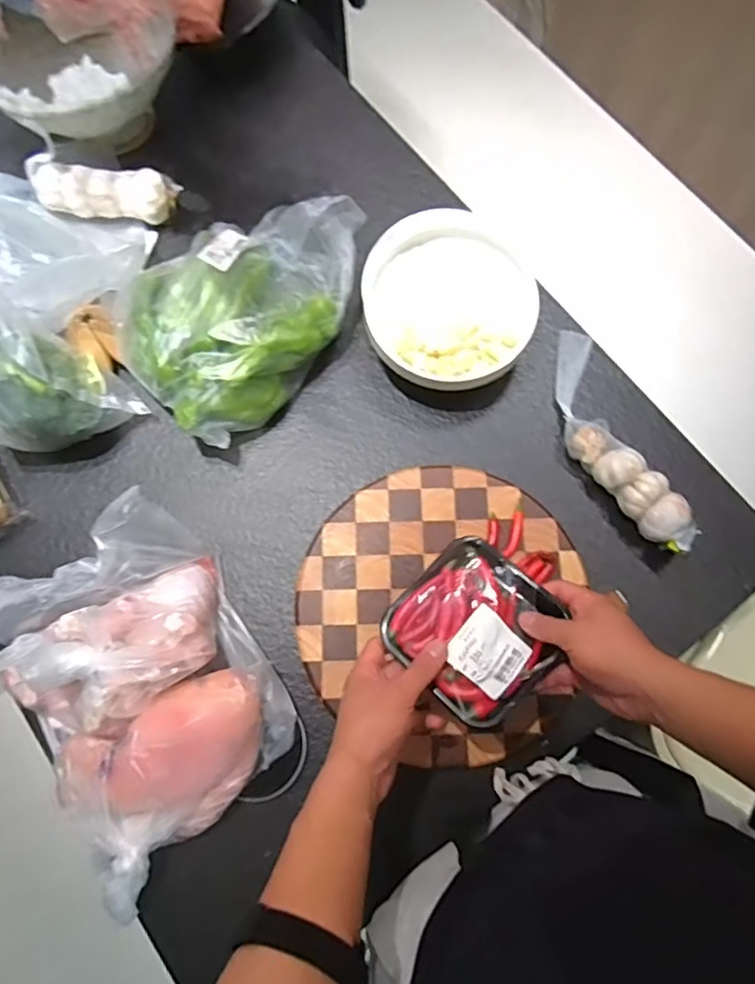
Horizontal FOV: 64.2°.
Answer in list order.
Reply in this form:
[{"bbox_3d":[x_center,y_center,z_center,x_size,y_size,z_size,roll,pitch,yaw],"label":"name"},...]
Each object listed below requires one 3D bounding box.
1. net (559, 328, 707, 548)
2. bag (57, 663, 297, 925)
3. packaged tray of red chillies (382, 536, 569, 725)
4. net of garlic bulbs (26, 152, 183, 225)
[{"bbox_3d":[0.269,-0.063,0.702,0.081,0.051,0.290,-20,76,-4],"label":"net"},{"bbox_3d":[-0.199,0.272,0.606,0.237,0.067,0.152,-37,78,-8],"label":"bag"},{"bbox_3d":[0.087,0.120,0.540,0.130,0.033,0.134,-43,62,-15],"label":"packaged tray of red chillies"},{"bbox_3d":[-0.353,-0.389,0.788,0.187,0.064,0.054,6,76,3],"label":"net of garlic bulbs"}]

